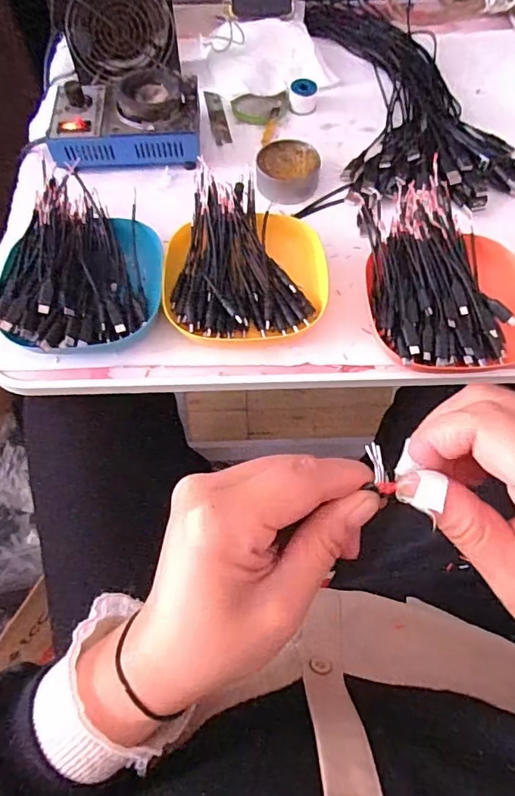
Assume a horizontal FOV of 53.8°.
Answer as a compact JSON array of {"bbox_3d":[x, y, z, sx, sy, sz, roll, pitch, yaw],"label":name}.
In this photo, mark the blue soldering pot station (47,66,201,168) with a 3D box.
[{"bbox_3d":[-0.135,-0.287,0.519,0.151,0.050,0.097,-5,64,-2],"label":"blue soldering pot station"}]

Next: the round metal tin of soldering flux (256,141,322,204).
[{"bbox_3d":[0.031,-0.228,0.513,0.061,0.027,0.068,1,64,1],"label":"round metal tin of soldering flux"}]

